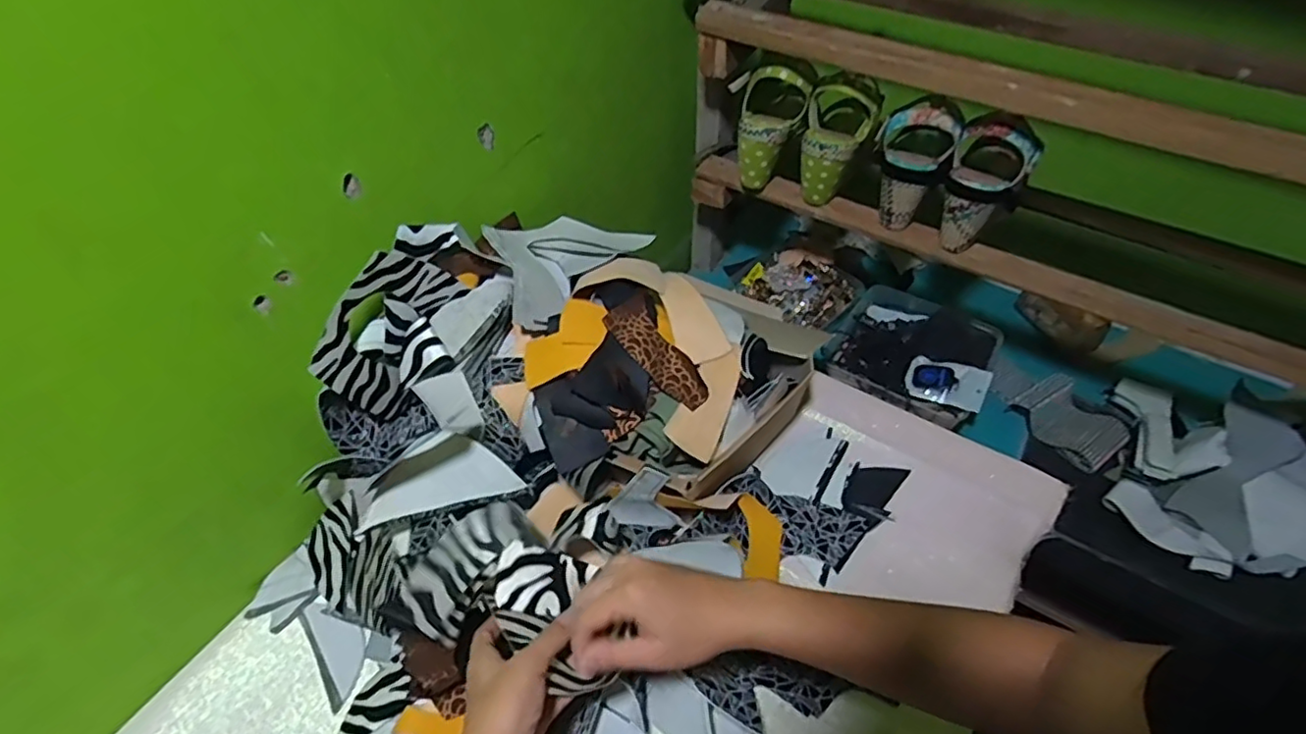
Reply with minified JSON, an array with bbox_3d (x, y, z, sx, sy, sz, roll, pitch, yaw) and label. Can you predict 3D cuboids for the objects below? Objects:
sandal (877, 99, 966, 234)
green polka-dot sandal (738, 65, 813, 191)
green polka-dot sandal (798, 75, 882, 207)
[{"bbox_3d":[0.295,-0.236,0.727,0.082,0.129,0.091,18,52,15],"label":"sandal"},{"bbox_3d":[0.144,-0.295,0.779,0.076,0.130,0.079,10,51,8],"label":"green polka-dot sandal"},{"bbox_3d":[0.218,-0.271,0.757,0.076,0.135,0.085,14,51,11],"label":"green polka-dot sandal"}]

